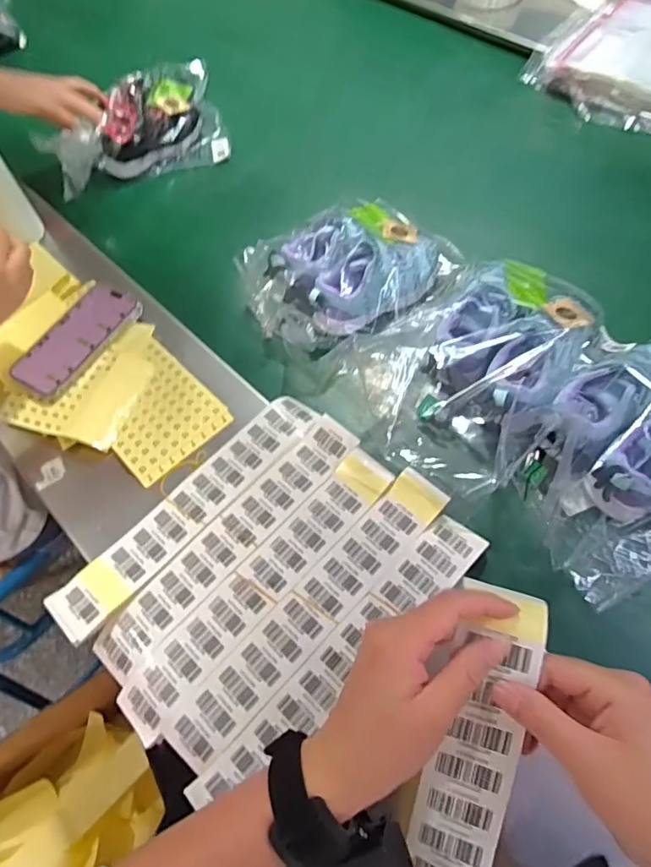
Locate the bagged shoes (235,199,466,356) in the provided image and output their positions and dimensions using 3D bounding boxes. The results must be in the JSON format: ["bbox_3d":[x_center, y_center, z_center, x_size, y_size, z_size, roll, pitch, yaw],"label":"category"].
[{"bbox_3d":[0.044,-0.203,0.680,0.272,0.084,0.164,-26,63,-11],"label":"bagged shoes"}]

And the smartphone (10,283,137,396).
[{"bbox_3d":[-0.297,-0.115,0.655,0.076,0.015,0.154,25,66,15],"label":"smartphone"}]

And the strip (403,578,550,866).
[{"bbox_3d":[0.083,0.233,0.342,0.051,0.022,0.282,14,97,11],"label":"strip"}]

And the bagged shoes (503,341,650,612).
[{"bbox_3d":[0.321,0.011,0.534,0.272,0.083,0.193,-24,63,-10],"label":"bagged shoes"}]

